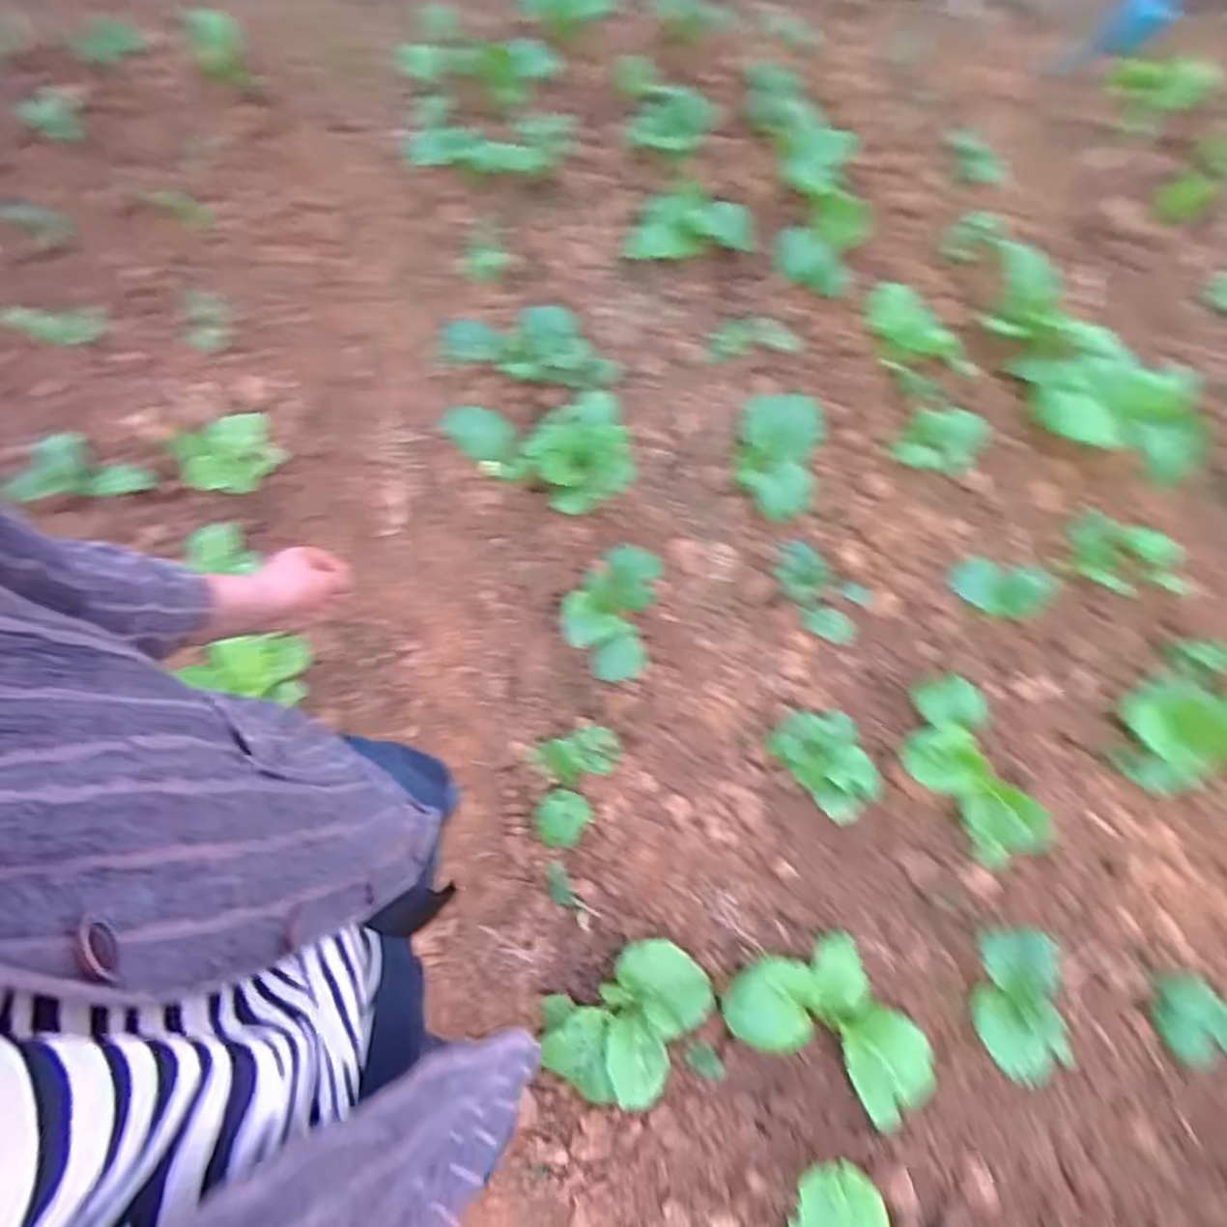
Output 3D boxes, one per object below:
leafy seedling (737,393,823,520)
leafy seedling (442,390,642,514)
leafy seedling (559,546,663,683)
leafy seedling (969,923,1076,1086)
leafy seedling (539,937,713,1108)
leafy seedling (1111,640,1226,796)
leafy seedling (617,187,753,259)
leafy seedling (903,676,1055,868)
[{"bbox_3d":[0.316,-0.302,1.307,0.142,0.087,0.221,8,72,-6],"label":"leafy seedling"},{"bbox_3d":[-0.143,-0.308,1.311,0.349,0.157,0.281,-4,73,-10],"label":"leafy seedling"},{"bbox_3d":[-0.013,0.015,1.156,0.150,0.153,0.211,10,72,-5],"label":"leafy seedling"},{"bbox_3d":[0.600,0.567,1.018,0.133,0.081,0.206,25,71,0],"label":"leafy seedling"},{"bbox_3d":[0.023,0.590,0.976,0.242,0.091,0.170,-29,79,-16],"label":"leafy seedling"},{"bbox_3d":[1.090,0.173,1.165,0.427,0.135,0.285,9,72,-6],"label":"leafy seedling"},{"bbox_3d":[0.159,-0.813,1.445,0.261,0.065,0.137,2,71,-2],"label":"leafy seedling"},{"bbox_3d":[0.551,0.258,1.100,0.156,0.133,0.296,-15,76,-13],"label":"leafy seedling"}]

